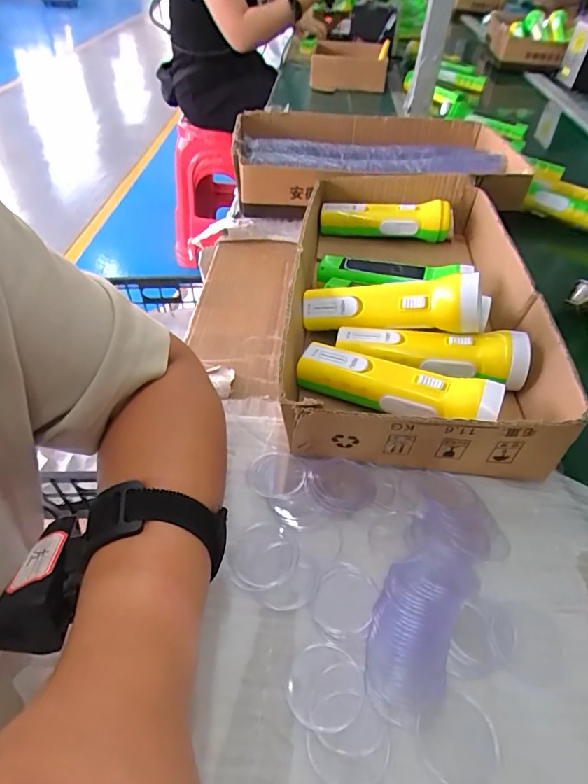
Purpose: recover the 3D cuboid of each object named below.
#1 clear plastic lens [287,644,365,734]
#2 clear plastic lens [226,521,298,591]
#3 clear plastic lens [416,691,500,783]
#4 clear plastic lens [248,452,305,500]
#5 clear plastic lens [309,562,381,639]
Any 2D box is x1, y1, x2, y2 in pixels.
[{"bbox_3d":[0.018,0.167,0.264,0.041,0.004,0.041,14,48,10],"label":"clear plastic lens"},{"bbox_3d":[-0.021,0.111,0.314,0.045,0.005,0.044,1,47,-1],"label":"clear plastic lens"},{"bbox_3d":[0.088,0.187,0.247,0.041,0.004,0.039,1,47,-1],"label":"clear plastic lens"},{"bbox_3d":[-0.013,0.062,0.359,0.043,0.005,0.042,1,47,-1],"label":"clear plastic lens"},{"bbox_3d":[0.032,0.132,0.296,0.038,0.006,0.045,19,49,15],"label":"clear plastic lens"}]

